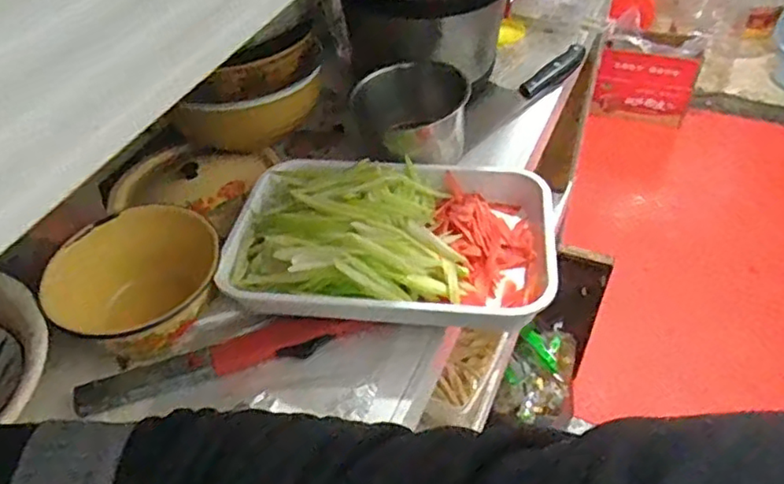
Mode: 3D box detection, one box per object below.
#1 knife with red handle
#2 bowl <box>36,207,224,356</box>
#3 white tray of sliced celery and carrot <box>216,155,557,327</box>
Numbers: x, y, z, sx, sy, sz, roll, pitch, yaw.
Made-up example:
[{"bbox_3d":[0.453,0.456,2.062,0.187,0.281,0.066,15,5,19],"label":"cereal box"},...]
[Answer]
[{"bbox_3d":[-0.149,0.099,0.557,0.244,0.017,0.047,-15,47,-10],"label":"knife with red handle"},{"bbox_3d":[-0.230,0.032,0.590,0.147,0.073,0.134,-2,46,2],"label":"bowl"},{"bbox_3d":[-0.001,-0.015,0.610,0.300,0.055,0.203,4,47,8],"label":"white tray of sliced celery and carrot"}]

